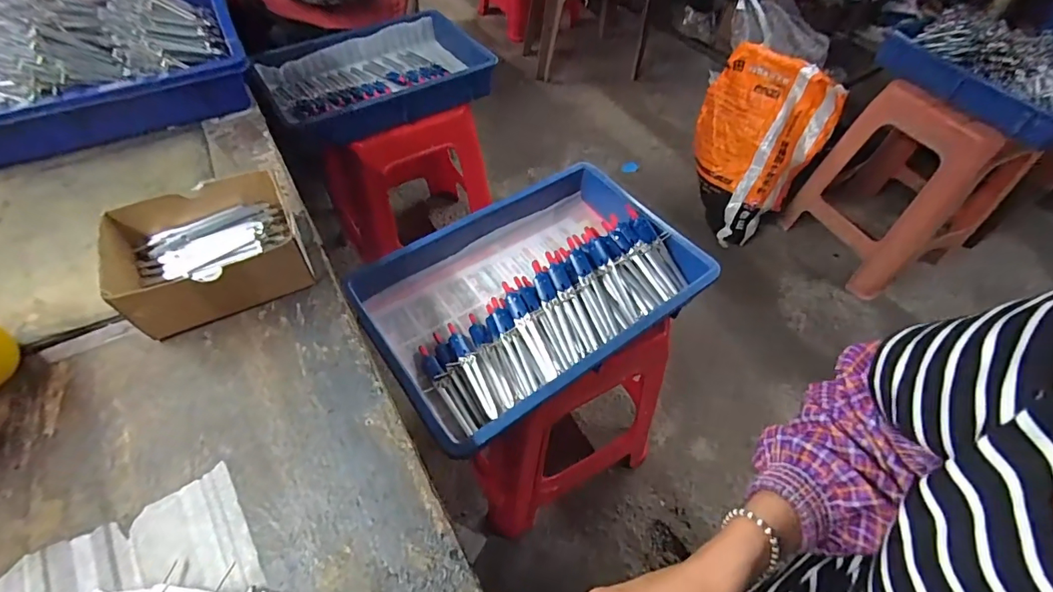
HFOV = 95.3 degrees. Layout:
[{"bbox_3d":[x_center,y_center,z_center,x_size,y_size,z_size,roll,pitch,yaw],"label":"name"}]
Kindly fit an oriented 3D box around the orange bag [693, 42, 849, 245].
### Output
[{"bbox_3d":[0.614,-0.387,1.339,0.326,0.435,0.236,24,56,16],"label":"orange bag"}]

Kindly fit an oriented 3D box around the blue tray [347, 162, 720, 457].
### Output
[{"bbox_3d":[0.012,-0.005,0.663,0.424,0.079,0.291,-29,59,-21],"label":"blue tray"}]

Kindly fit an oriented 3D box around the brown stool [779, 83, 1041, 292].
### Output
[{"bbox_3d":[1.001,-0.299,1.265,0.354,0.500,0.332,-22,57,-17],"label":"brown stool"}]

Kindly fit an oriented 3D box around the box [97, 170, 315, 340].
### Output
[{"bbox_3d":[-0.319,-0.044,0.491,0.160,0.073,0.136,-22,57,-18],"label":"box"}]

